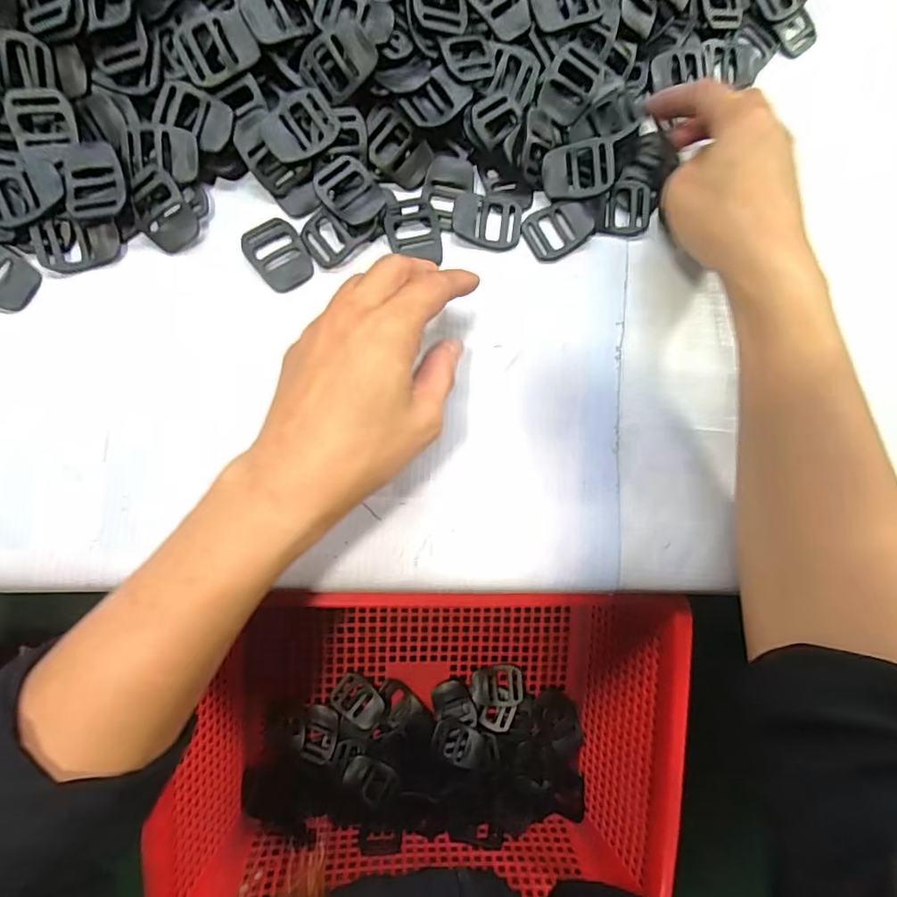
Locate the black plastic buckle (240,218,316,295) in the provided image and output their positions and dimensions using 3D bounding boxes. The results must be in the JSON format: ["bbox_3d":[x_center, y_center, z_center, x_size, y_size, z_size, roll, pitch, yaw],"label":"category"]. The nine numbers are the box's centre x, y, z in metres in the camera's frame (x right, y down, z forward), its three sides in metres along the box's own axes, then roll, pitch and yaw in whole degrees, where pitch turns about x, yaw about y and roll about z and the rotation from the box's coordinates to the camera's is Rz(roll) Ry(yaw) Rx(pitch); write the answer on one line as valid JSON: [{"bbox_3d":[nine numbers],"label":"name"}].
[{"bbox_3d":[-0.090,-0.103,0.290,0.028,0.004,0.040,-36,87,-9],"label":"black plastic buckle"}]

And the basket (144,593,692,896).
[{"bbox_3d":[-0.014,0.192,0.360,0.296,0.109,0.191,1,83,-5],"label":"basket"}]

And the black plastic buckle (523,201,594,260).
[{"bbox_3d":[0.064,-0.125,0.310,0.042,0.006,0.027,-32,86,-9],"label":"black plastic buckle"}]

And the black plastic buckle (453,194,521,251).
[{"bbox_3d":[0.021,-0.126,0.305,0.038,0.007,0.026,7,81,-5],"label":"black plastic buckle"}]

